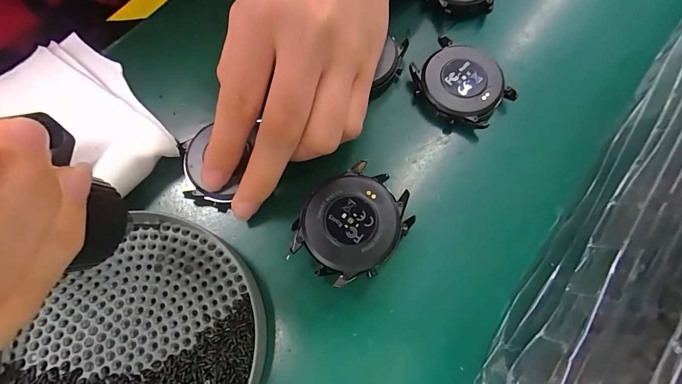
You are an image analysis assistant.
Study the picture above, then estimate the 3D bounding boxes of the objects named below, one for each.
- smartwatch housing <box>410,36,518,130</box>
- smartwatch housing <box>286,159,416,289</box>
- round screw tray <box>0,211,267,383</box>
[{"bbox_3d":[0.065,-0.060,0.191,0.044,0.008,0.051,-34,75,-10],"label":"smartwatch housing"},{"bbox_3d":[0.005,0.015,0.162,0.043,0.012,0.051,37,76,11],"label":"smartwatch housing"},{"bbox_3d":[-0.089,0.070,0.152,0.109,0.018,0.103,0,72,0],"label":"round screw tray"}]

